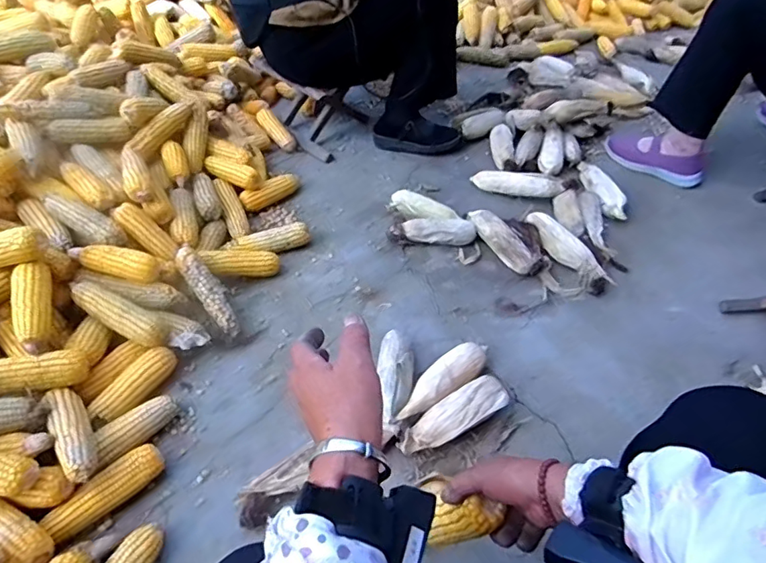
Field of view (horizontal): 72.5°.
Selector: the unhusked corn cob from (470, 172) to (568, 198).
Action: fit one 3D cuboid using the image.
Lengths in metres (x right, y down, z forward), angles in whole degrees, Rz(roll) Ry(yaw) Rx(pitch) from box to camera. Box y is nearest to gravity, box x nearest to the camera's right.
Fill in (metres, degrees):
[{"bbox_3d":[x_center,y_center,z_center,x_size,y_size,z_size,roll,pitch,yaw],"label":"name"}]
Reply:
[{"bbox_3d":[0.327,-0.242,1.275,0.224,0.048,0.062,11,52,26],"label":"unhusked corn cob"}]

